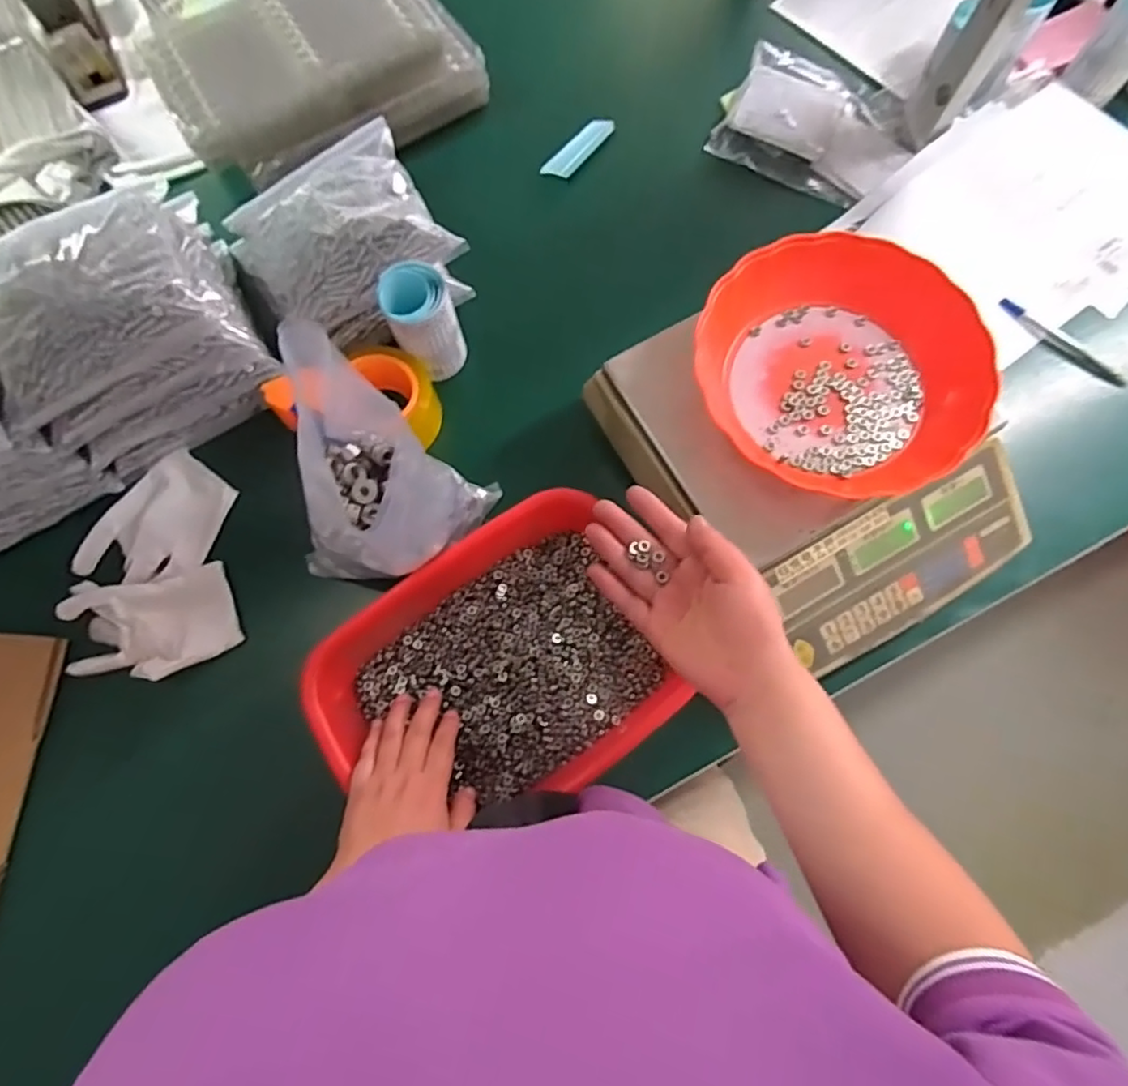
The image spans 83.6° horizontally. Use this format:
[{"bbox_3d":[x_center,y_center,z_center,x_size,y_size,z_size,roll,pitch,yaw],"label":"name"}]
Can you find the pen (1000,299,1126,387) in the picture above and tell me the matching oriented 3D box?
[{"bbox_3d":[0.493,-0.199,0.625,0.135,0.008,0.012,43,79,12],"label":"pen"}]

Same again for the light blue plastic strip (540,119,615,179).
[{"bbox_3d":[0.018,-0.439,0.702,0.024,0.016,0.107,39,78,11],"label":"light blue plastic strip"}]

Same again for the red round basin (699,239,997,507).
[{"bbox_3d":[0.205,-0.132,0.479,0.196,0.052,0.210,-31,76,-8],"label":"red round basin"}]

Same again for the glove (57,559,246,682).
[{"bbox_3d":[-0.371,0.074,0.569,0.142,0.026,0.093,-12,74,-3],"label":"glove"}]

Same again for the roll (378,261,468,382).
[{"bbox_3d":[-0.131,-0.207,0.595,0.060,0.100,0.065,0,74,1],"label":"roll"}]

